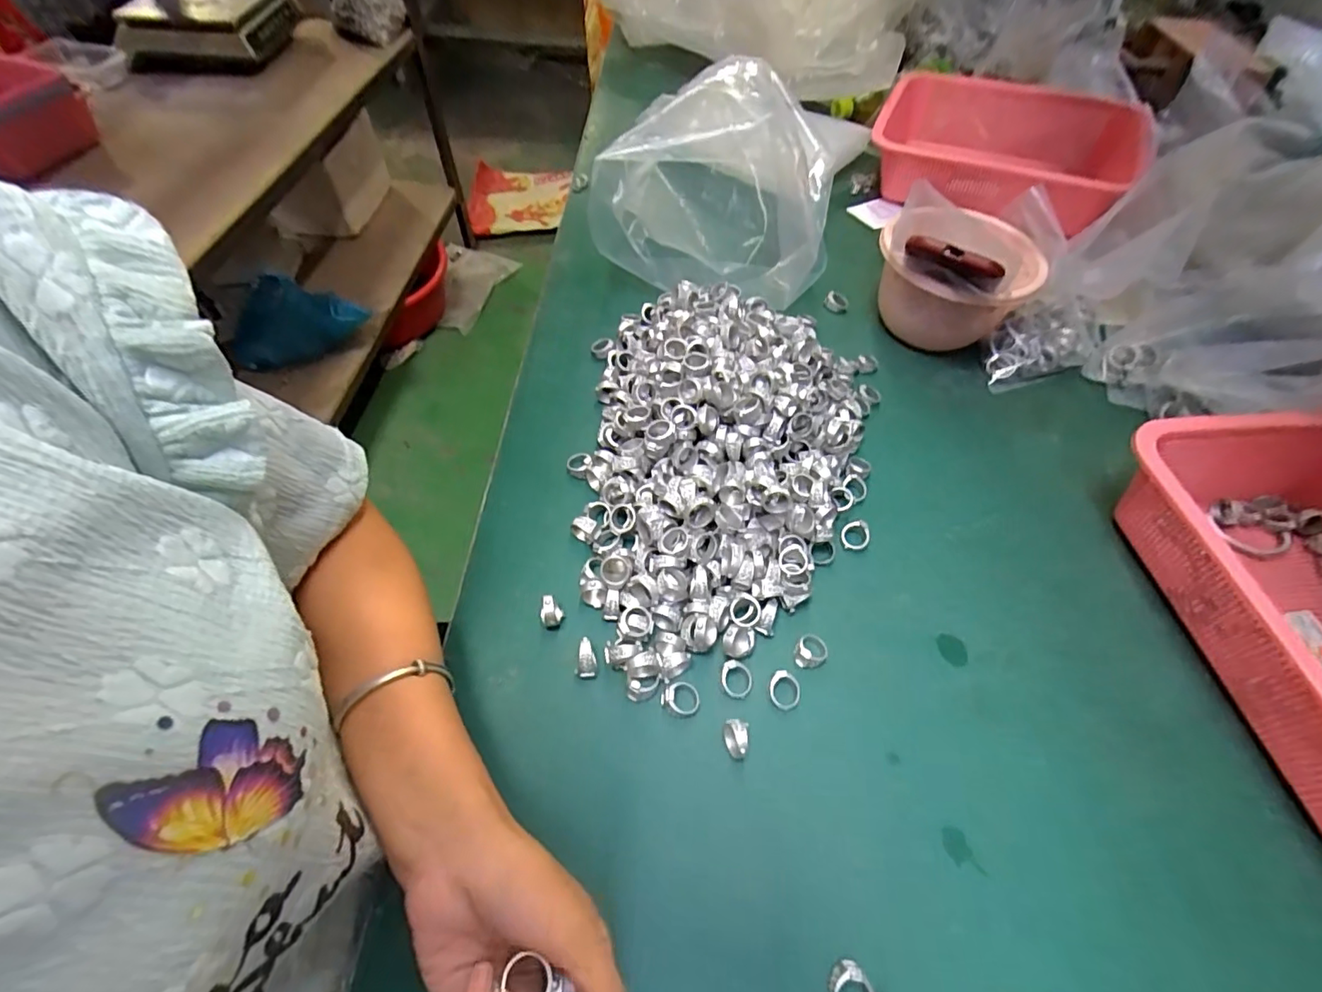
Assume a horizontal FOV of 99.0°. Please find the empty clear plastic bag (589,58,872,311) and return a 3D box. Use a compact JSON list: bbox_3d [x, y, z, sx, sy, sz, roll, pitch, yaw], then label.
[{"bbox_3d":[0.077,-0.361,0.615,0.219,0.135,0.287,13,54,5],"label":"empty clear plastic bag"}]

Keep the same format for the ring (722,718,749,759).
[{"bbox_3d":[0.045,0.146,0.341,0.014,0.017,0.020,12,54,4],"label":"ring"}]

